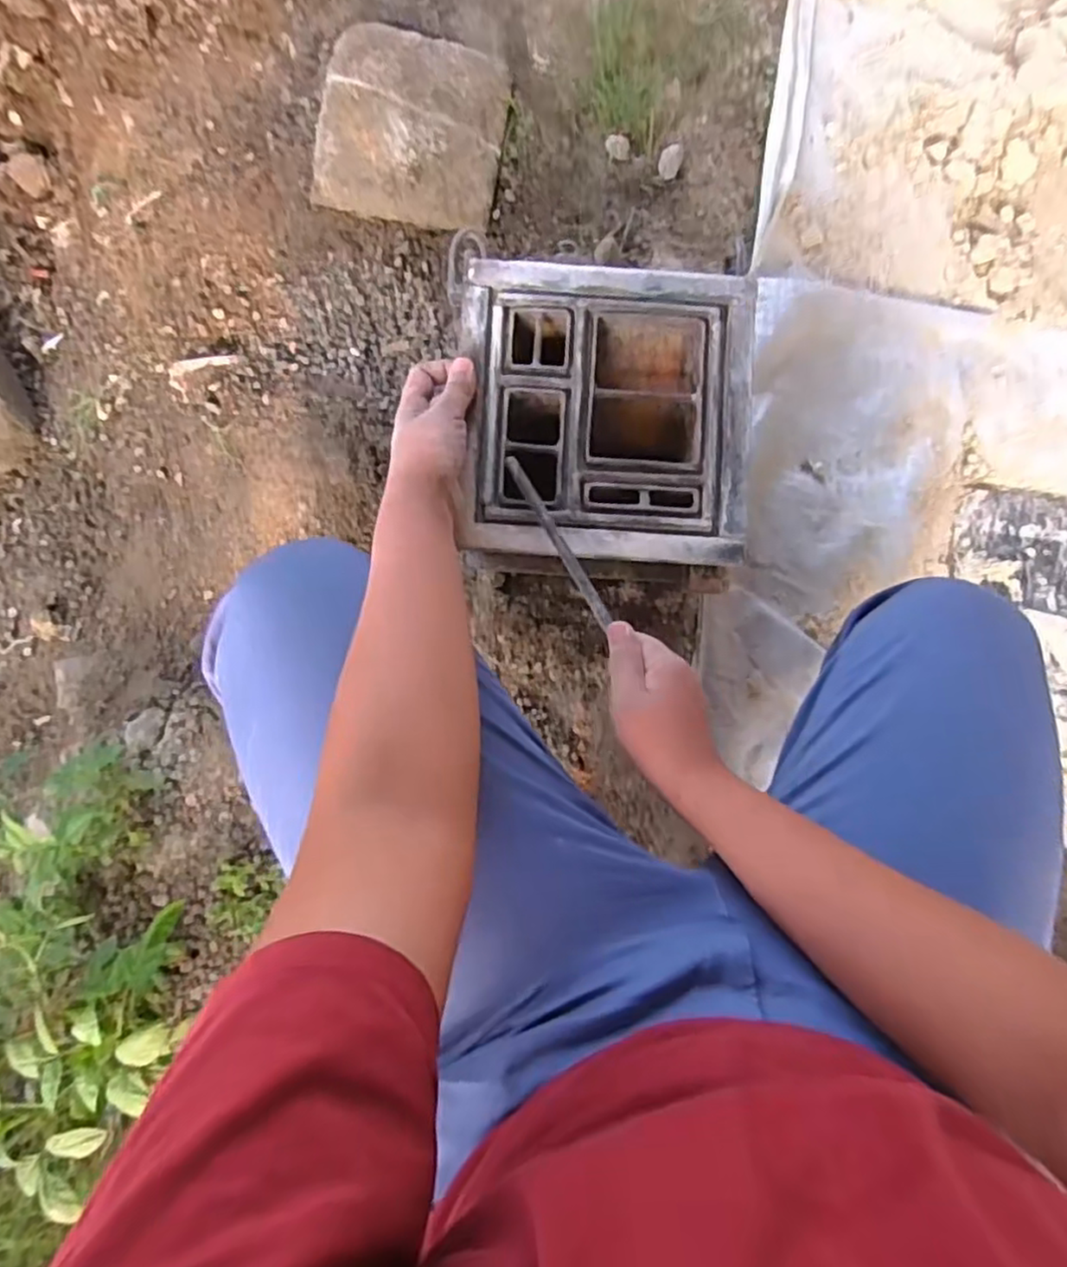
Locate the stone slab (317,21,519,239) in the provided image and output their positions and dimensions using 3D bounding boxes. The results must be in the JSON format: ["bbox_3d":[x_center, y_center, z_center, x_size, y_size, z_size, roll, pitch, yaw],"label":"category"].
[{"bbox_3d":[-0.132,-0.559,0.770,0.197,0.057,0.203,11,82,-1],"label":"stone slab"}]

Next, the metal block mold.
[{"bbox_3d":[0.058,-0.174,0.616,0.235,0.113,0.249,4,86,2],"label":"metal block mold"}]

